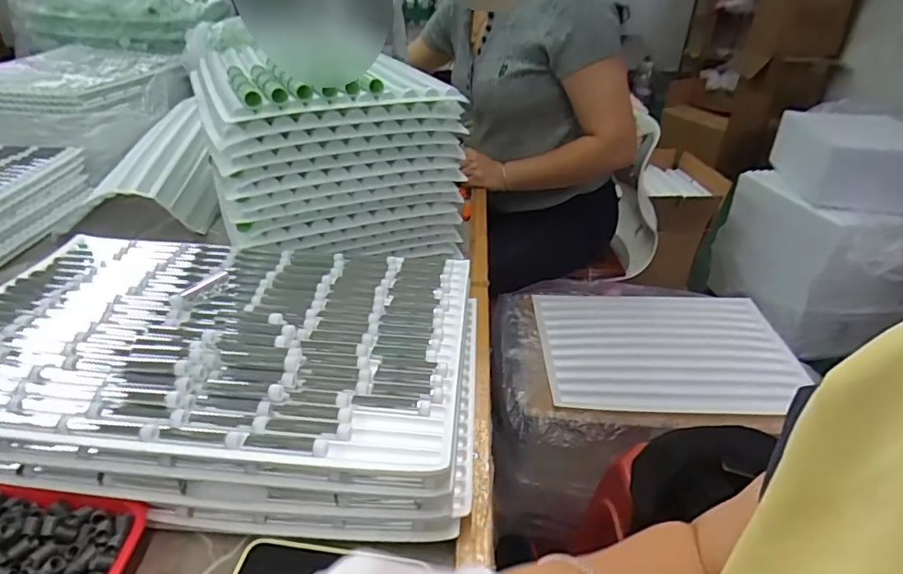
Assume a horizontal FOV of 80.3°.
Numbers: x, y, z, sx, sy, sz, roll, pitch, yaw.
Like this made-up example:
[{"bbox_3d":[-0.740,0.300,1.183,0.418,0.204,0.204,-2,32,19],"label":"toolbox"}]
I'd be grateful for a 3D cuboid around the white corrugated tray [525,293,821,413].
[{"bbox_3d":[0.402,0.104,1.008,0.453,0.026,0.326,3,31,1],"label":"white corrugated tray"}]

